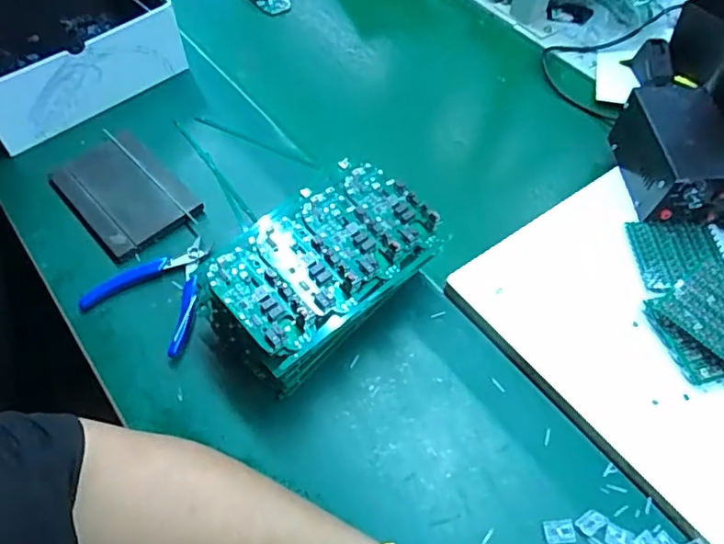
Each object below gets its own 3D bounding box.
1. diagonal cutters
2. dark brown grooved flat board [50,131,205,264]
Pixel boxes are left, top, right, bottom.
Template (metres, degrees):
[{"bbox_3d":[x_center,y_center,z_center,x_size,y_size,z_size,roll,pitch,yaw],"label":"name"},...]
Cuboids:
[{"bbox_3d":[-0.183,0.011,0.538,0.108,0.021,0.114,25,58,14],"label":"diagonal cutters"},{"bbox_3d":[-0.245,-0.084,0.589,0.104,0.020,0.142,-37,65,-24],"label":"dark brown grooved flat board"}]

